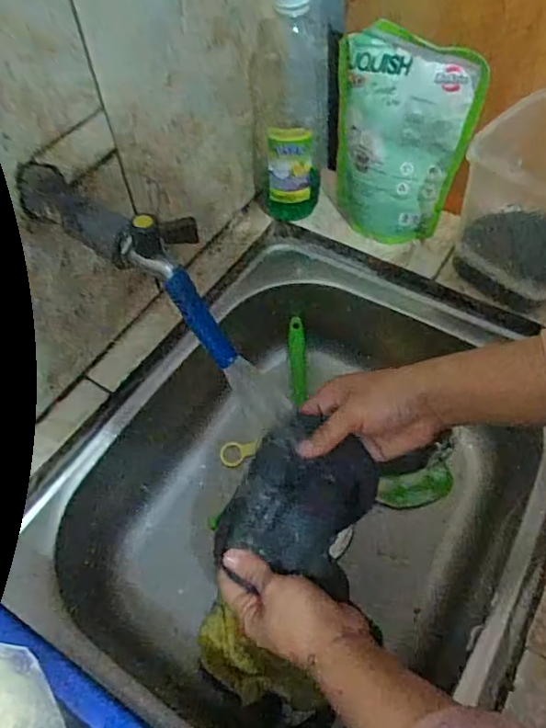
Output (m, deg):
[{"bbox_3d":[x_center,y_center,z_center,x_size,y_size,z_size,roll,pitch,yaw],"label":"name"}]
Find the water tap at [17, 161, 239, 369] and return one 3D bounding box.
[{"bbox_3d":[-0.099,-0.075,0.368,0.172,0.091,0.032,32,63,21],"label":"water tap"}]

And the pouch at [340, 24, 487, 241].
[{"bbox_3d":[0.119,-0.215,0.531,0.128,0.194,0.032,31,62,20],"label":"pouch"}]

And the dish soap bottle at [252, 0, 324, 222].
[{"bbox_3d":[0.014,-0.253,0.556,0.065,0.250,0.078,-3,55,-2],"label":"dish soap bottle"}]

